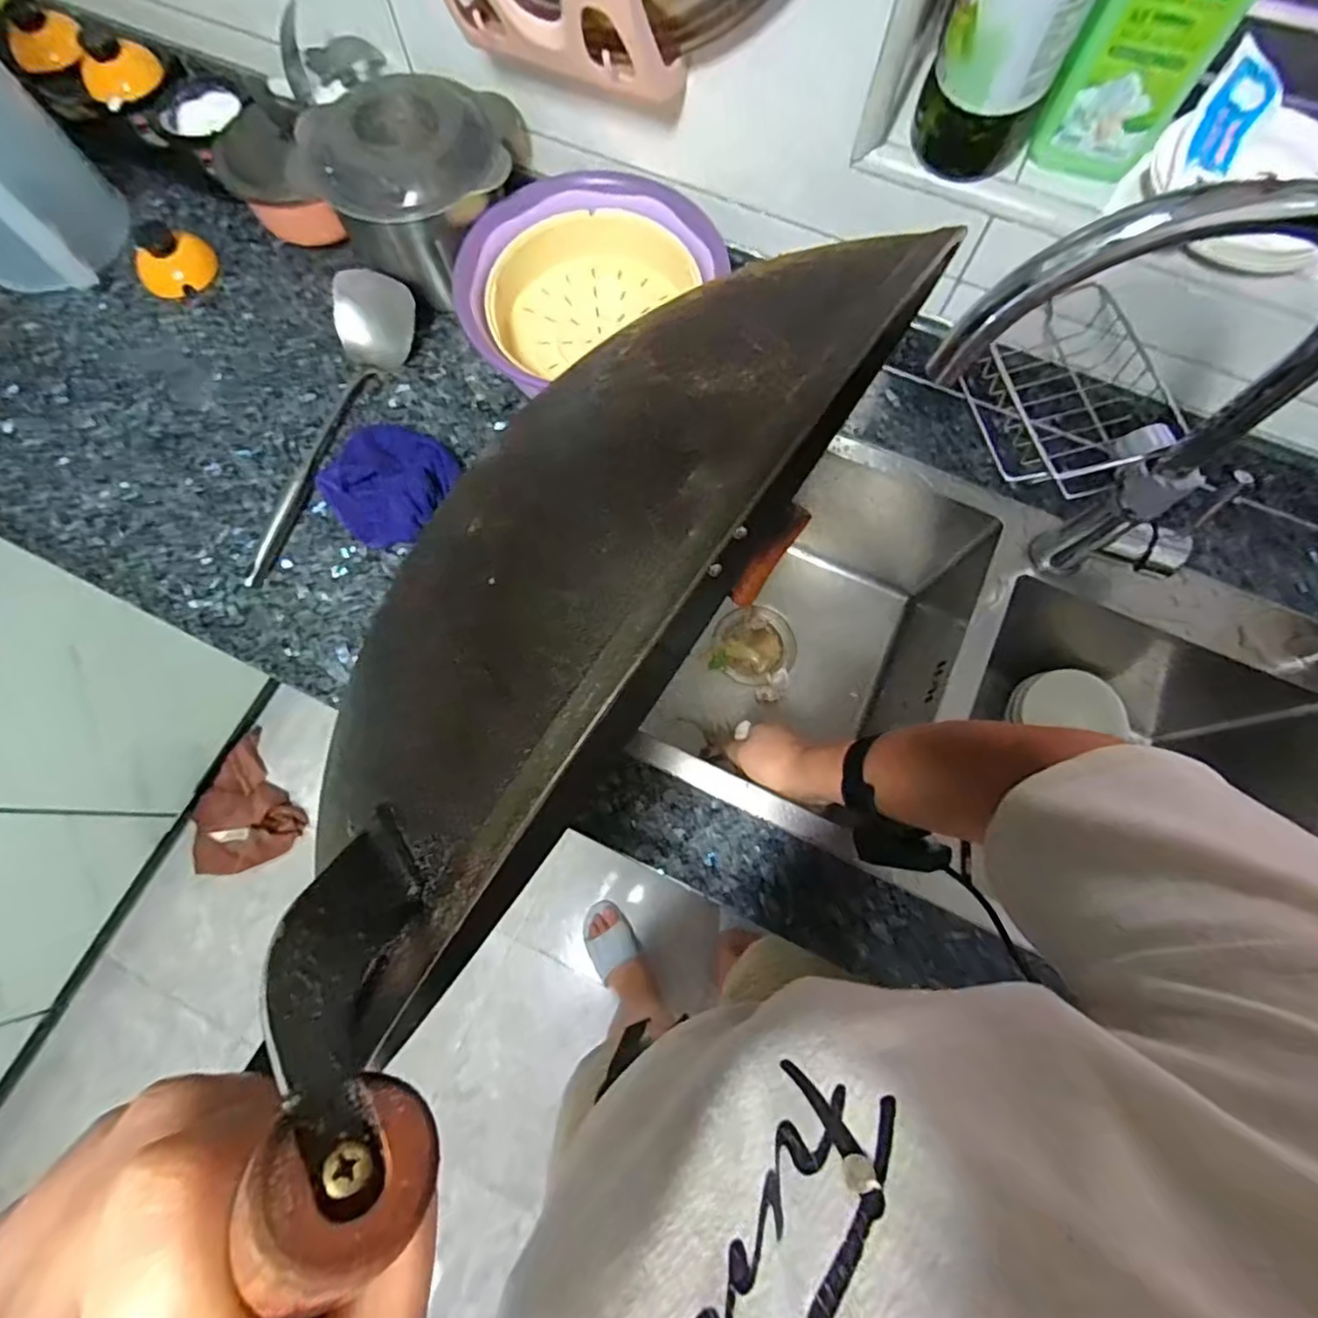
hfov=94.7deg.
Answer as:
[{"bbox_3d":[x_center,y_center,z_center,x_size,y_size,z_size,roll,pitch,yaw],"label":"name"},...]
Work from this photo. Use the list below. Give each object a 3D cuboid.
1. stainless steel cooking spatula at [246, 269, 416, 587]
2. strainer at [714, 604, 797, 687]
[{"bbox_3d":[-0.356,-0.244,0.639,0.091,0.055,0.346,18,77,5],"label":"stainless steel cooking spatula"},{"bbox_3d":[0.133,-0.021,0.818,0.101,0.019,0.106,0,76,1],"label":"strainer"}]

